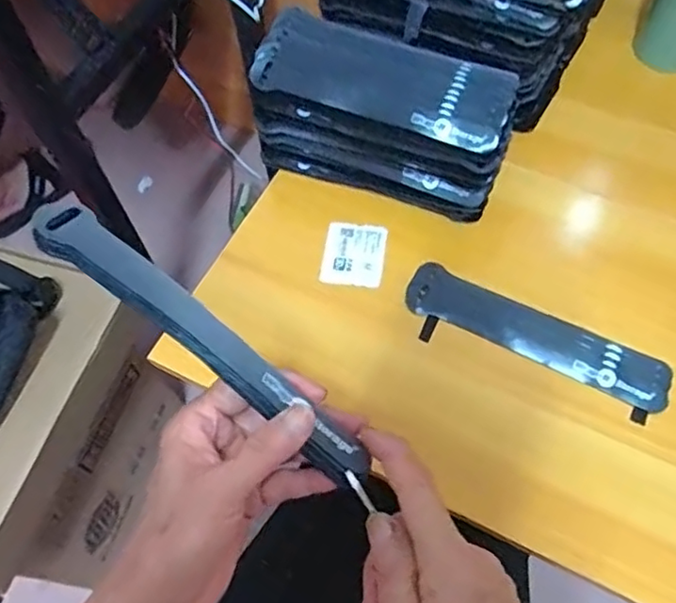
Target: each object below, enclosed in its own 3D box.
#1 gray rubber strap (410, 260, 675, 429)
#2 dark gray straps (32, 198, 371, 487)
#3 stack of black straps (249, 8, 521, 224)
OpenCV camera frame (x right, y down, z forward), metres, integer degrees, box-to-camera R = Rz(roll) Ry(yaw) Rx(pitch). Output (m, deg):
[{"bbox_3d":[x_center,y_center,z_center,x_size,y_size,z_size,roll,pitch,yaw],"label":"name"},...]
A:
[{"bbox_3d":[0.147,0.029,0.473,0.199,0.005,0.057,24,66,15],"label":"gray rubber strap"},{"bbox_3d":[-0.063,0.021,0.300,0.191,0.015,0.028,39,69,1],"label":"dark gray straps"},{"bbox_3d":[0.040,-0.157,0.523,0.208,0.095,0.104,18,64,12],"label":"stack of black straps"}]

